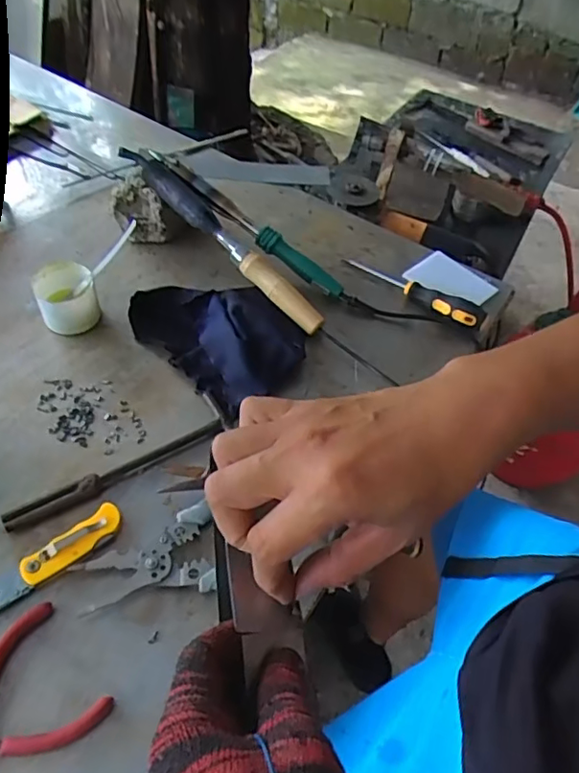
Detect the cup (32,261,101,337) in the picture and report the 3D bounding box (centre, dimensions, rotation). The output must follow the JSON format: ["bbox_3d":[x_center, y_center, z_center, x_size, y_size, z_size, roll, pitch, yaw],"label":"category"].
[{"bbox_3d":[-0.252,-0.099,0.647,0.062,0.054,0.063,3,52,-4],"label":"cup"}]

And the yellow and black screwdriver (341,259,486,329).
[{"bbox_3d":[0.153,-0.121,0.720,0.191,0.029,0.030,31,56,17],"label":"yellow and black screwdriver"}]

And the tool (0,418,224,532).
[{"bbox_3d":[-0.160,0.082,0.542,0.213,0.011,0.017,-24,59,-22],"label":"tool"}]

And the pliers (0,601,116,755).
[{"bbox_3d":[-0.216,0.240,0.410,0.140,0.008,0.101,-32,62,-27],"label":"pliers"}]

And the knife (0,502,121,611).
[{"bbox_3d":[-0.206,0.150,0.479,0.143,0.014,0.030,-33,62,-27],"label":"knife"}]

